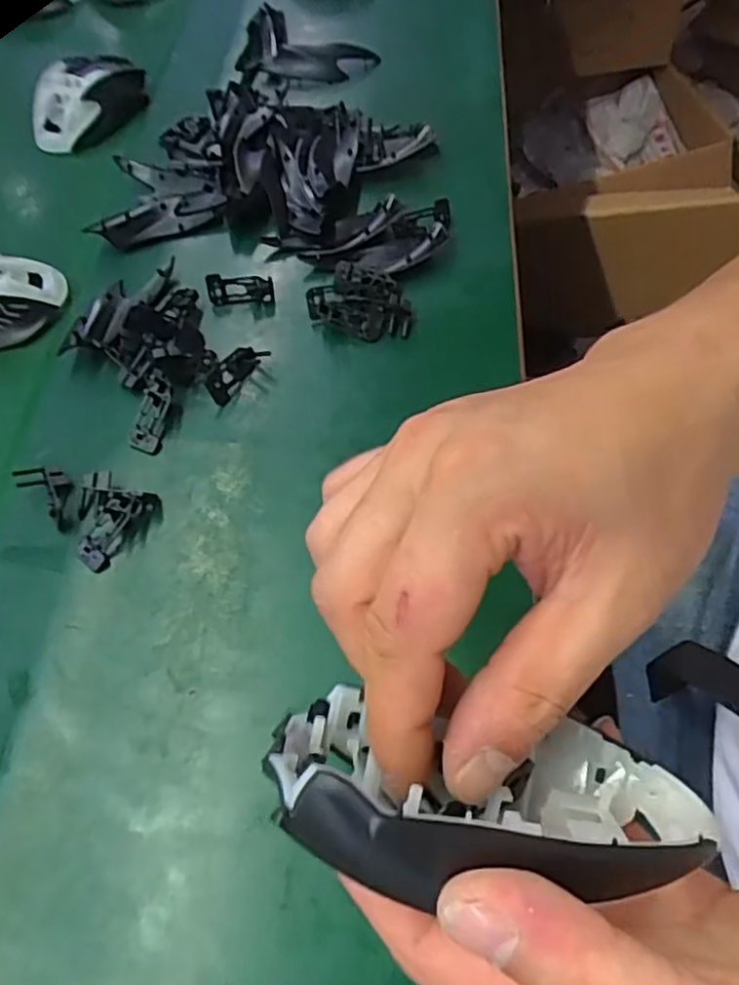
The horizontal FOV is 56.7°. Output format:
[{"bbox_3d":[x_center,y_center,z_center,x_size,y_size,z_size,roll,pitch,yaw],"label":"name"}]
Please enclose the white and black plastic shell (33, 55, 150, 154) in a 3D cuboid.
[{"bbox_3d":[-0.234,-0.326,0.572,0.058,0.043,0.095,28,65,21],"label":"white and black plastic shell"}]

